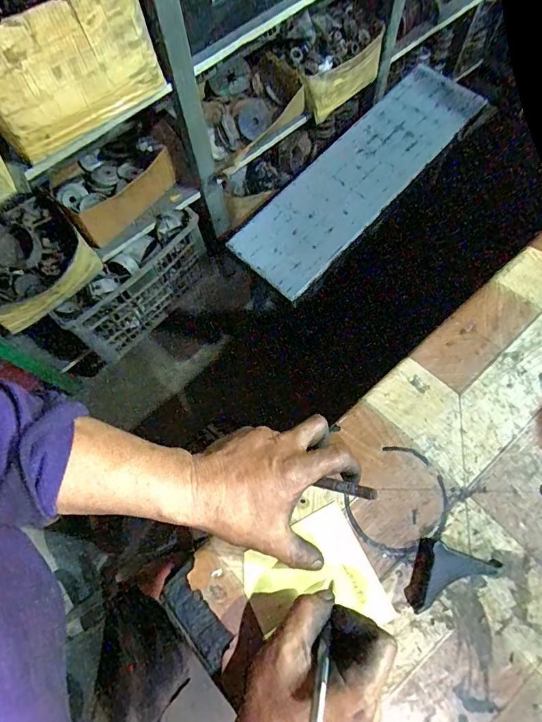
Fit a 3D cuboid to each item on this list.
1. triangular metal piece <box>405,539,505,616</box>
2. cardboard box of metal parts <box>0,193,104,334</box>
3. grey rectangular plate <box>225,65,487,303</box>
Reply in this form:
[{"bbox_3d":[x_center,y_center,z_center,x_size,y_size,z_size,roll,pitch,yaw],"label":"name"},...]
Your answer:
[{"bbox_3d":[0.143,0.171,0.348,0.076,0.029,0.039,-26,73,-7],"label":"triangular metal piece"},{"bbox_3d":[-0.517,-0.203,0.884,0.253,0.104,0.198,-36,74,-10],"label":"cardboard box of metal parts"},{"bbox_3d":[0.207,-0.436,0.958,0.207,0.021,0.695,40,77,13],"label":"grey rectangular plate"}]

